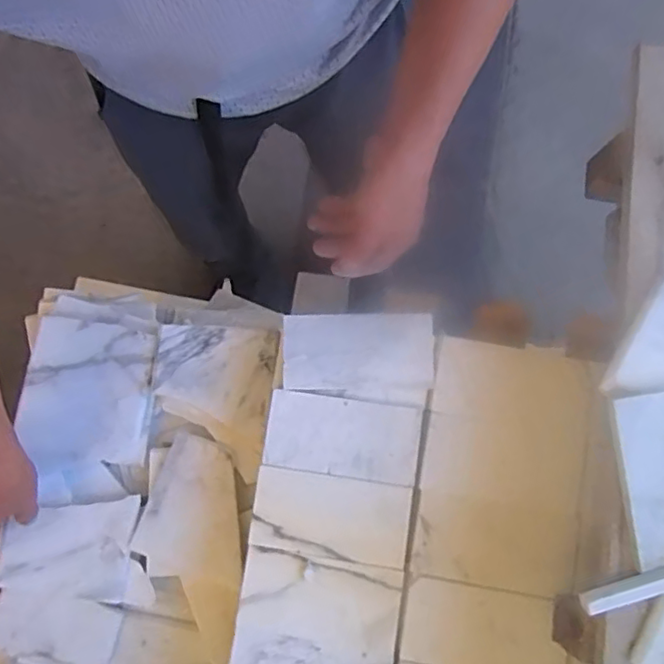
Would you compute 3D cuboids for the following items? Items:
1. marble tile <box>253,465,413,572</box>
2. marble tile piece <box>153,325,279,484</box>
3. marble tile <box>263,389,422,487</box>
[{"bbox_3d":[-0.002,0.176,0.584,0.146,0.010,0.075,8,80,1],"label":"marble tile"},{"bbox_3d":[-0.135,0.076,0.696,0.131,0.009,0.162,5,83,-6],"label":"marble tile piece"},{"bbox_3d":[0.010,0.102,0.596,0.145,0.012,0.073,9,80,1],"label":"marble tile"}]

